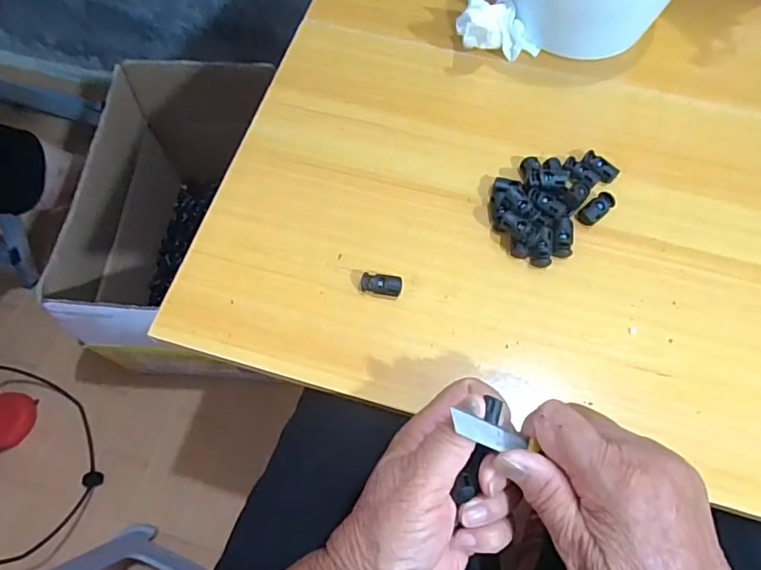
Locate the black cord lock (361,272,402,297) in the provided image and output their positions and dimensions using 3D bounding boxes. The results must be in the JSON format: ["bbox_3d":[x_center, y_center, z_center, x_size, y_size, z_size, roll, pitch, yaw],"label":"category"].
[{"bbox_3d":[0.001,0.001,0.346,0.027,0.011,0.015,11,68,6],"label":"black cord lock"}]

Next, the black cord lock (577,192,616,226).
[{"bbox_3d":[0.153,-0.055,0.365,0.030,0.006,0.013,-39,72,-13],"label":"black cord lock"}]

